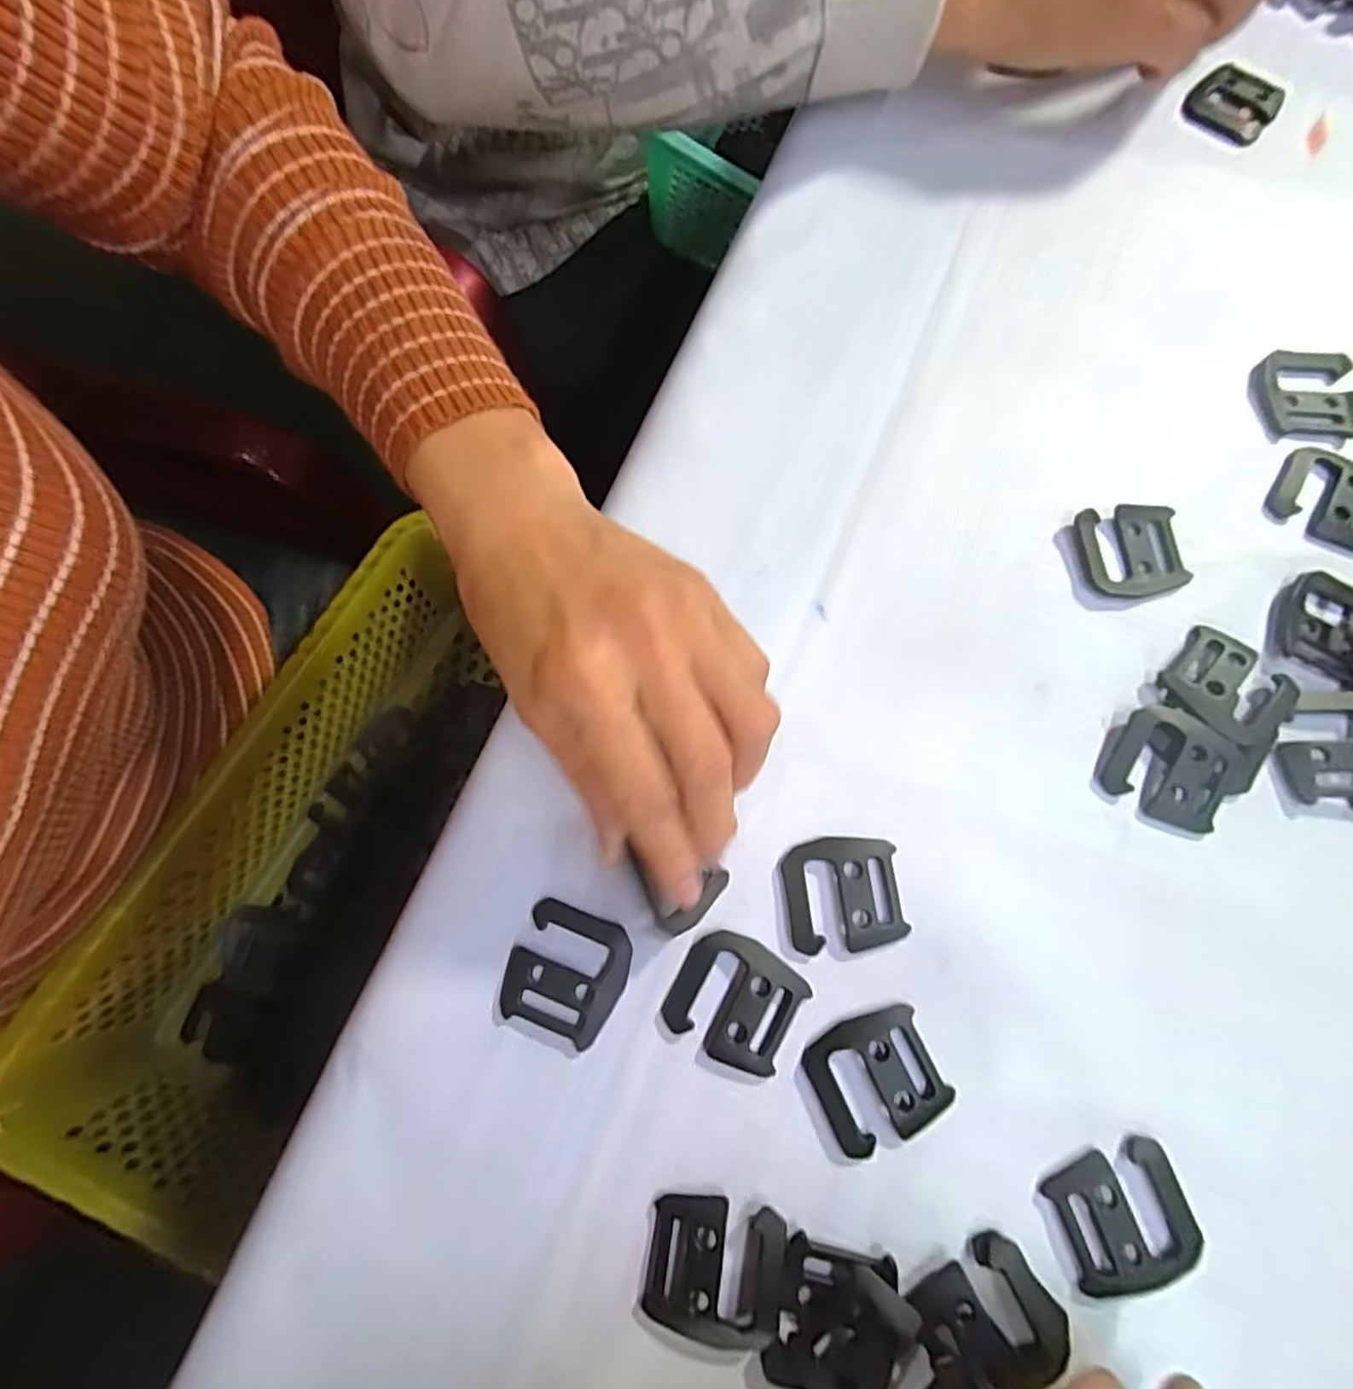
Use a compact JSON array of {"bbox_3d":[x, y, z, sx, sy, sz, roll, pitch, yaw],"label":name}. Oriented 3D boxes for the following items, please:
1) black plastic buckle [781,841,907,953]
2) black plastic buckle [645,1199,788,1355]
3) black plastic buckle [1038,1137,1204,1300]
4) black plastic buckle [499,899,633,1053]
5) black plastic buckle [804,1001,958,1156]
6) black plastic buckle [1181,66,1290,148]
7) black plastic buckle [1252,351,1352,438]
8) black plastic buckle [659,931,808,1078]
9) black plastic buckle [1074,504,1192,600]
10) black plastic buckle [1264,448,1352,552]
[{"bbox_3d":[0.056,0.067,0.223,0.037,0.004,0.035,-6,75,-1],"label":"black plastic buckle"},{"bbox_3d":[0.012,0.169,0.196,0.039,0.005,0.036,8,75,3],"label":"black plastic buckle"},{"bbox_3d":[0.134,0.155,0.198,0.038,0.004,0.035,-18,76,-4],"label":"black plastic buckle"},{"bbox_3d":[-0.036,0.090,0.217,0.037,0.004,0.038,21,76,6],"label":"black plastic buckle"},{"bbox_3d":[0.063,0.120,0.208,0.038,0.004,0.036,-20,76,-5],"label":"black plastic buckle"},{"bbox_3d":[0.259,-0.274,0.311,0.036,0.008,0.037,39,79,10],"label":"black plastic buckle"},{"bbox_3d":[0.258,-0.122,0.273,0.036,0.005,0.038,4,75,2],"label":"black plastic buckle"},{"bbox_3d":[0.019,0.098,0.215,0.039,0.004,0.037,33,78,9],"label":"black plastic buckle"},{"bbox_3d":[0.173,-0.055,0.254,0.036,0.005,0.036,-6,75,-1],"label":"black plastic buckle"},{"bbox_3d":[0.254,-0.077,0.260,0.038,0.005,0.037,31,78,8],"label":"black plastic buckle"}]

